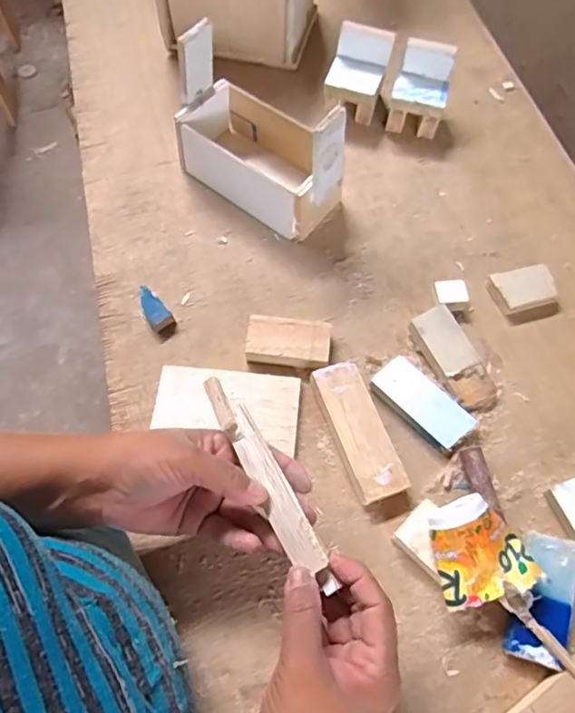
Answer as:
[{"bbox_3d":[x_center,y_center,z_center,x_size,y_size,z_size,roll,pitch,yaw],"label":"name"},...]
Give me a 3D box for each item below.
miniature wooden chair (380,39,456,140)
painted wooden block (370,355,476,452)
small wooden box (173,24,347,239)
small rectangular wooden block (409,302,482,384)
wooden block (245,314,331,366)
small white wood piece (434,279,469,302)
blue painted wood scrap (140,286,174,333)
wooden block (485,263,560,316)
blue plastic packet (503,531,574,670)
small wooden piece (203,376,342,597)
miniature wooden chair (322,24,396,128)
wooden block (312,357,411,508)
[{"bbox_3d":[0.141,-0.291,0.600,0.067,0.077,0.058,13,64,5],"label":"miniature wooden chair"},{"bbox_3d":[0.115,0.041,0.472,0.037,0.021,0.086,-41,71,-18],"label":"painted wooden block"},{"bbox_3d":[-0.026,-0.211,0.529,0.171,0.129,0.086,36,69,16],"label":"small wooden box"},{"bbox_3d":[0.140,-0.010,0.494,0.038,0.022,0.063,-23,66,-12],"label":"small rectangular wooden block"},{"bbox_3d":[0.001,-0.013,0.493,0.073,0.021,0.042,7,64,3],"label":"wooden block"},{"bbox_3d":[0.154,-0.058,0.519,0.029,0.019,0.024,-8,64,-4],"label":"small white wood piece"},{"bbox_3d":[-0.123,-0.045,0.507,0.022,0.020,0.041,-24,67,-12],"label":"blue painted wood scrap"},{"bbox_3d":[0.226,-0.064,0.525,0.058,0.018,0.039,-10,64,-6],"label":"wooden block"},{"bbox_3d":[0.187,0.176,0.402,0.039,0.022,0.088,18,65,8],"label":"blue plastic packet"},{"bbox_3d":[-0.013,0.082,0.361,0.022,0.015,0.154,-27,70,-13],"label":"small wooden piece"},{"bbox_3d":[0.077,-0.309,0.607,0.057,0.075,0.067,18,65,8],"label":"miniature wooden chair"},{"bbox_3d":[0.059,0.062,0.458,0.041,0.020,0.117,-17,65,-9],"label":"wooden block"}]

